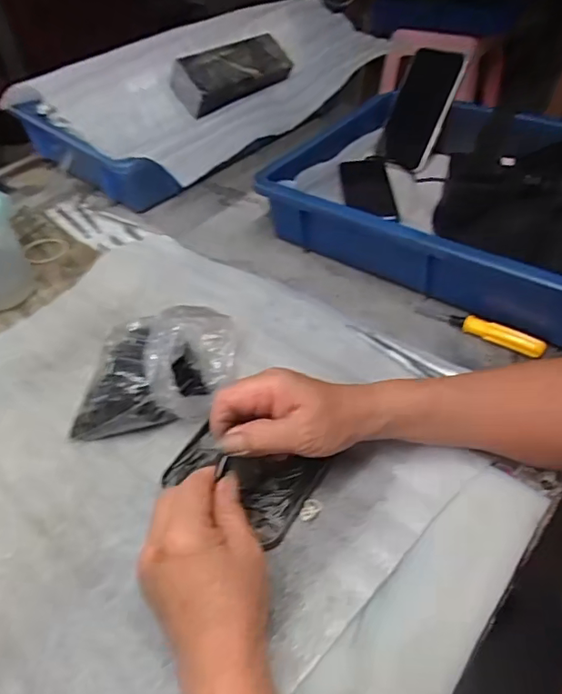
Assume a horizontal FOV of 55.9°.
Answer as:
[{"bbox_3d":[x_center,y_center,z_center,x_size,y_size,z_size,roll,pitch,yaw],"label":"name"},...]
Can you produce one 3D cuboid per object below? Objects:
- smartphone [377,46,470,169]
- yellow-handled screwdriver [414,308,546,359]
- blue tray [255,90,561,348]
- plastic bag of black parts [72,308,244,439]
[{"bbox_3d":[0.175,-0.297,0.661,0.065,0.137,0.014,23,19,3],"label":"smartphone"},{"bbox_3d":[0.179,-0.019,0.480,0.114,0.016,0.016,24,53,26],"label":"yellow-handled screwdriver"},{"bbox_3d":[0.215,-0.149,0.558,0.403,0.083,0.273,28,55,28],"label":"blue tray"},{"bbox_3d":[-0.105,0.013,0.435,0.130,0.074,0.097,-4,46,1],"label":"plastic bag of black parts"}]

